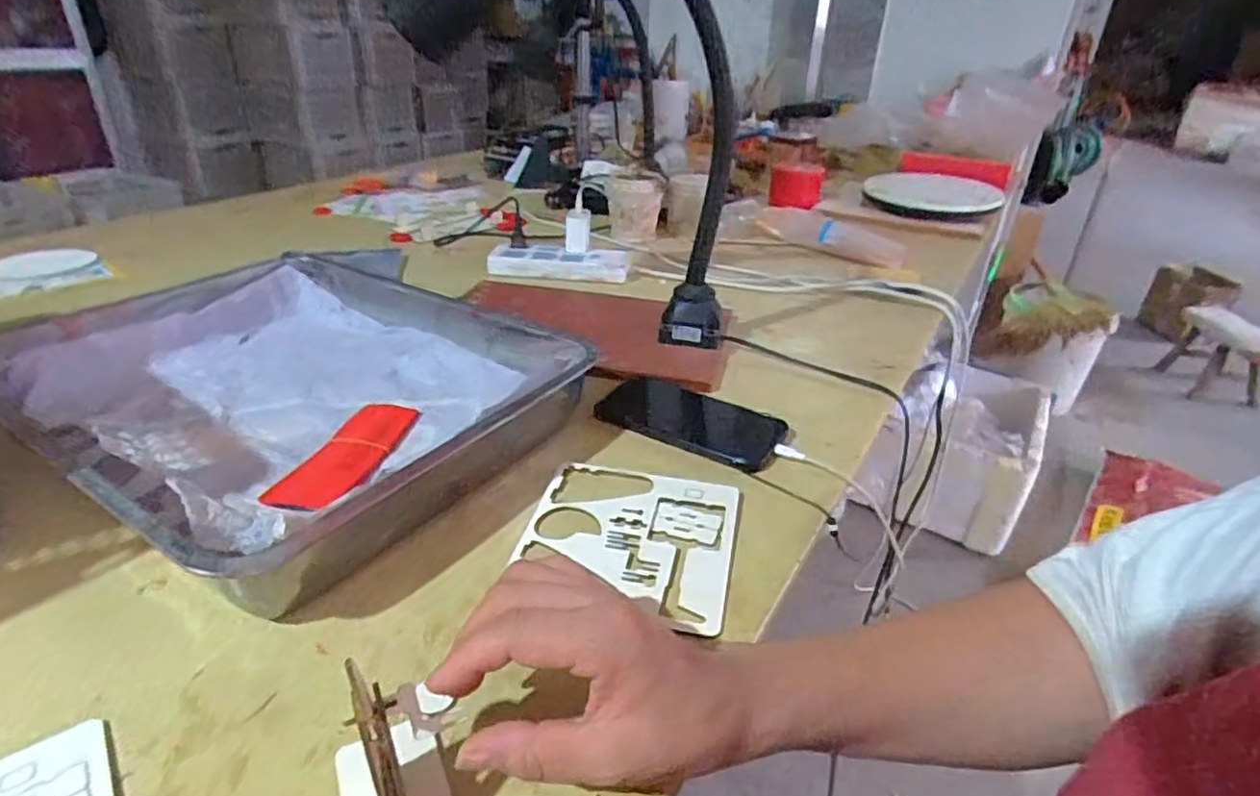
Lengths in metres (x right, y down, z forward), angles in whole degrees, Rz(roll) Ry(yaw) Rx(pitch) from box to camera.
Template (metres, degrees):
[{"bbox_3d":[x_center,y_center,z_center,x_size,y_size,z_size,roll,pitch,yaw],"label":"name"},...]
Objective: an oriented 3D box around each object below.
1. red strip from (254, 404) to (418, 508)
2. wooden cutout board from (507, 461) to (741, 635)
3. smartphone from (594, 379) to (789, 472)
[{"bbox_3d":[-0.220,0.042,0.523,0.060,0.005,0.140,8,30,9],"label":"red strip"},{"bbox_3d":[0.000,0.094,0.464,0.143,0.007,0.139,8,30,10],"label":"wooden cutout board"},{"bbox_3d":[0.058,0.015,0.594,0.160,0.014,0.081,17,33,25],"label":"smartphone"}]

